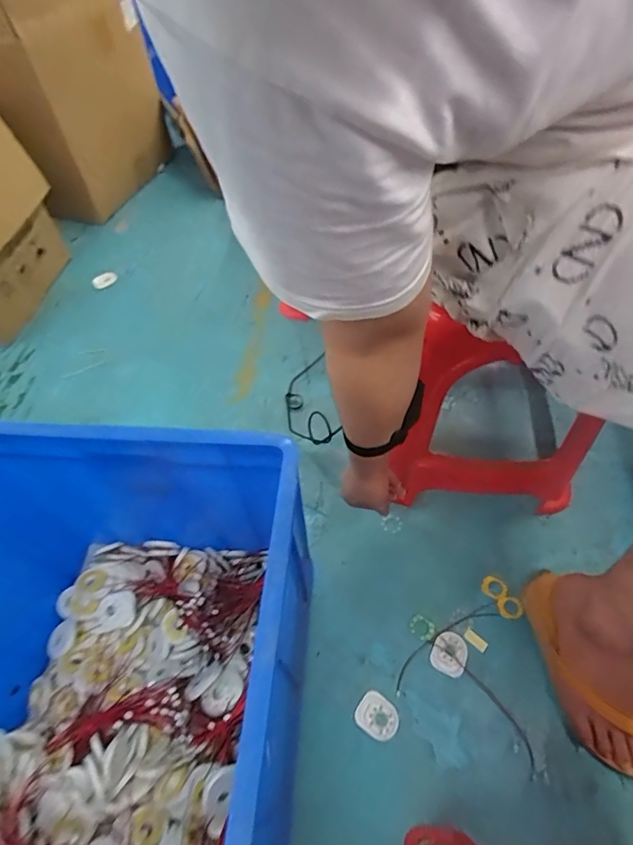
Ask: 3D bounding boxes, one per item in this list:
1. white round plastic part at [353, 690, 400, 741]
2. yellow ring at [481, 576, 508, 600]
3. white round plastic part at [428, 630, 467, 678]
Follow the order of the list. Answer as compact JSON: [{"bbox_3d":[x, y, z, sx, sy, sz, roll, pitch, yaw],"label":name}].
[{"bbox_3d":[0.087,0.420,0.678,0.057,0.010,0.051,29,63,20],"label":"white round plastic part"},{"bbox_3d":[0.288,0.267,0.766,0.038,0.004,0.034,24,61,17],"label":"yellow ring"},{"bbox_3d":[0.202,0.348,0.718,0.050,0.004,0.059,23,61,17],"label":"white round plastic part"}]

